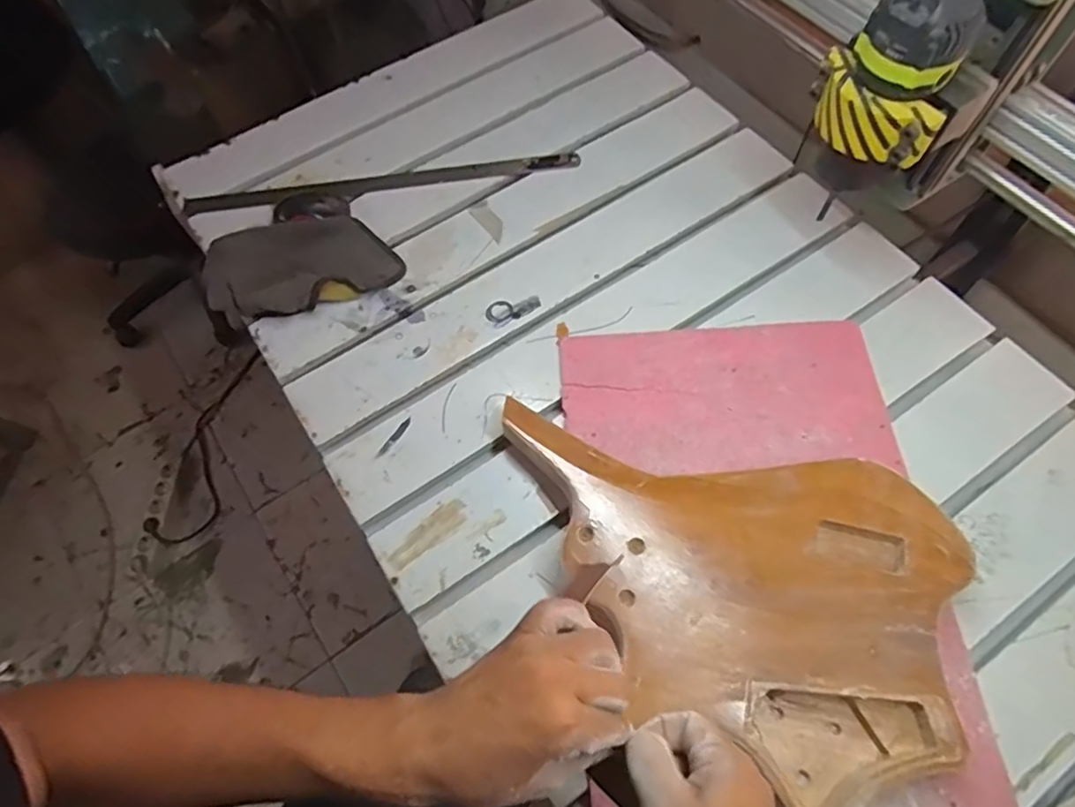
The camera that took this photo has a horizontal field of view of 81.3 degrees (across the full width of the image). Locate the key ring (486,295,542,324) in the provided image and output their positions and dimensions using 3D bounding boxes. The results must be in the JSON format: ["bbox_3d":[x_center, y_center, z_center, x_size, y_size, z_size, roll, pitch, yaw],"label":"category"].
[{"bbox_3d":[-0.029,-0.112,0.741,0.065,0.005,0.029,-17,64,-7],"label":"key ring"}]

